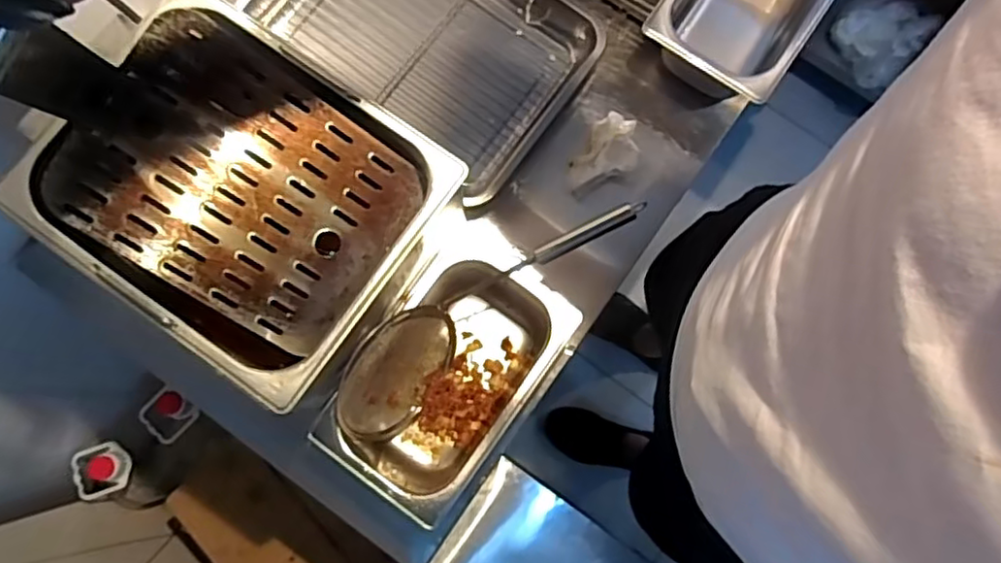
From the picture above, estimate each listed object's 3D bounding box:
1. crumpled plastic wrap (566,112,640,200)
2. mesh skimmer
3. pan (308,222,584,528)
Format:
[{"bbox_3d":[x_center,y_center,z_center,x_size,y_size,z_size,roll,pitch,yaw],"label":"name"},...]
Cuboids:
[{"bbox_3d":[0.126,-0.150,0.794,0.069,0.042,0.115,36,81,5],"label":"crumpled plastic wrap"},{"bbox_3d":[-0.018,0.028,0.673,0.366,0.119,0.086,-39,82,10],"label":"mesh skimmer"},{"bbox_3d":[-0.056,0.104,0.712,0.163,0.106,0.282,36,81,5],"label":"pan"}]

